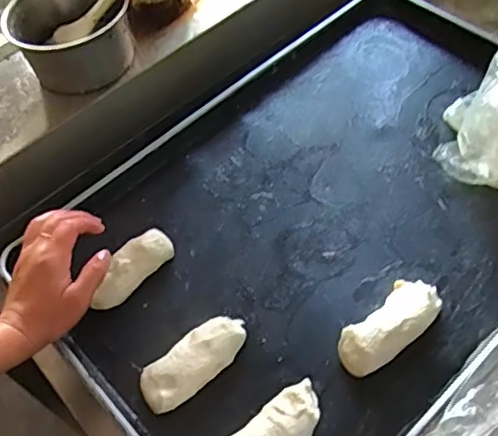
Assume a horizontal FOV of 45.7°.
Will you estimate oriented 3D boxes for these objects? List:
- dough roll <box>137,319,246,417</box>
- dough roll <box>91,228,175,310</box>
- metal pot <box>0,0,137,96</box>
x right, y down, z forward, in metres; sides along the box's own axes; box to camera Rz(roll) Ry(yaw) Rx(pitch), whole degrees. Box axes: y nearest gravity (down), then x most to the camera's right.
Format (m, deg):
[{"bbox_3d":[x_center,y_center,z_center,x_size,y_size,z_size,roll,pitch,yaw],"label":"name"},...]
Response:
[{"bbox_3d":[-0.047,0.125,0.520,0.105,0.024,0.042,-38,61,-20],"label":"dough roll"},{"bbox_3d":[-0.115,0.047,0.571,0.037,0.030,0.094,32,64,18],"label":"dough roll"},{"bbox_3d":[-0.202,-0.207,0.672,0.126,0.089,0.137,-2,55,3],"label":"metal pot"}]

